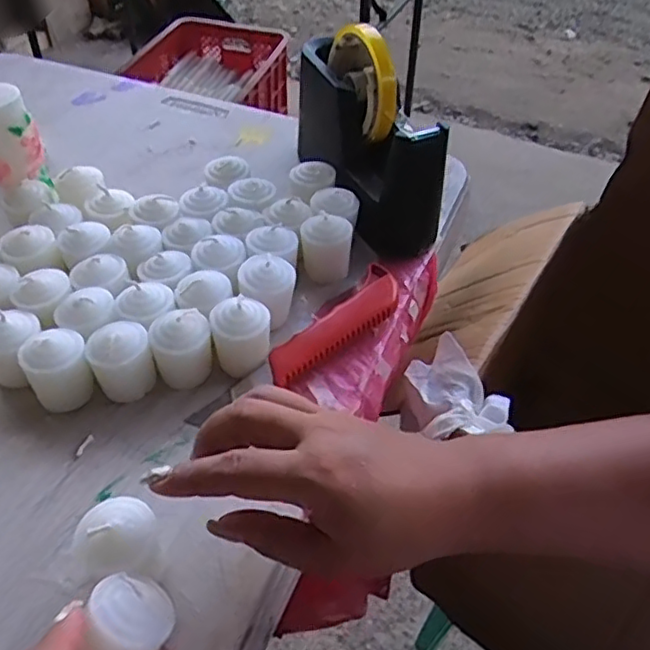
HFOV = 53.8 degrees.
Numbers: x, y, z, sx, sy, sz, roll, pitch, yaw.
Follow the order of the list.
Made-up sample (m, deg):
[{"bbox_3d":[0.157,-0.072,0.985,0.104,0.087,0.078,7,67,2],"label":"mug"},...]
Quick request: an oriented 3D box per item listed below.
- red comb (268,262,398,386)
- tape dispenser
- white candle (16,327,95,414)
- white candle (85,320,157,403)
[{"bbox_3d":[0.009,0.002,0.441,0.032,0.022,0.118,34,54,27],"label":"red comb"},{"bbox_3d":[0.033,-0.156,0.514,0.068,0.126,0.172,-15,48,-15],"label":"tape dispenser"},{"bbox_3d":[-0.163,0.028,0.395,0.036,0.052,0.034,1,46,-1],"label":"white candle"},{"bbox_3d":[-0.127,0.023,0.402,0.035,0.046,0.032,1,46,-1],"label":"white candle"}]

